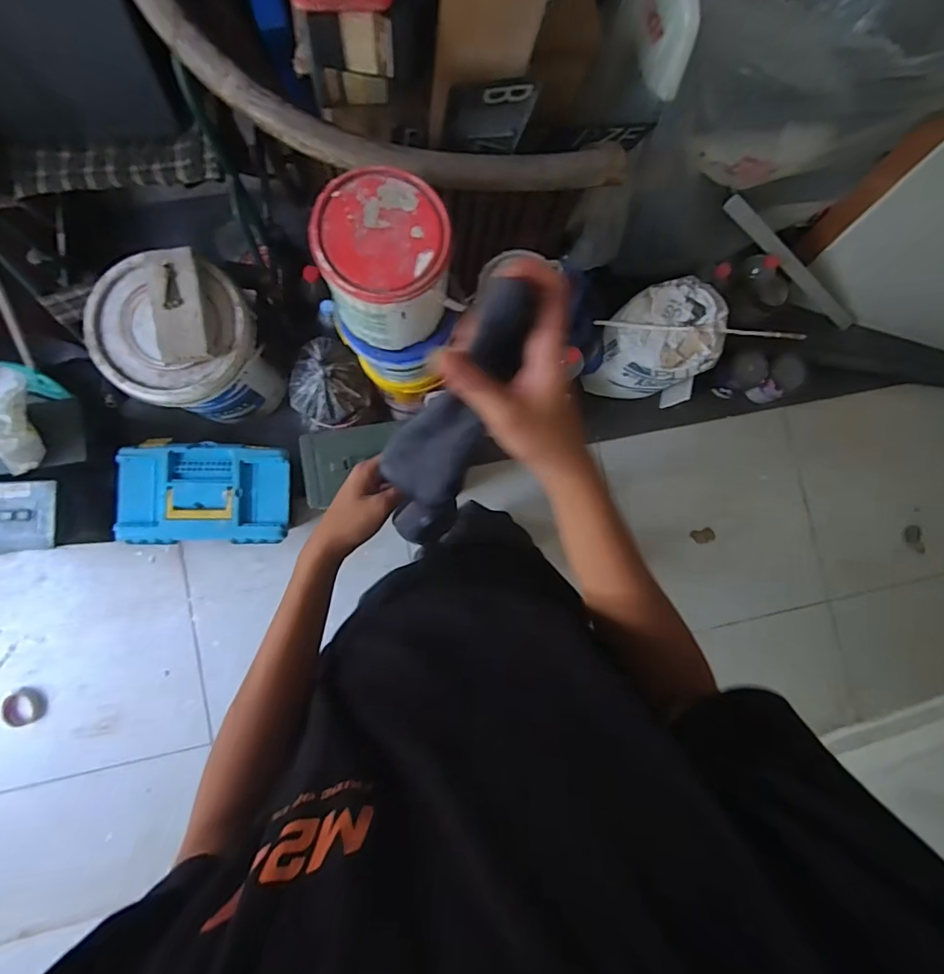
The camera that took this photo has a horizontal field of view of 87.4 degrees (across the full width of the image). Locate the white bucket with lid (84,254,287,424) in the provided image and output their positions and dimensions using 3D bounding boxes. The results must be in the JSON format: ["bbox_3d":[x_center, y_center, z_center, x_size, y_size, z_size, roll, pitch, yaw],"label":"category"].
[{"bbox_3d":[-0.631,-0.312,1.153,0.298,0.378,0.296,0,86,-6],"label":"white bucket with lid"}]

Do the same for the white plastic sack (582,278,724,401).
[{"bbox_3d":[0.458,-0.360,1.269,0.250,0.304,0.208,8,85,-5],"label":"white plastic sack"}]

